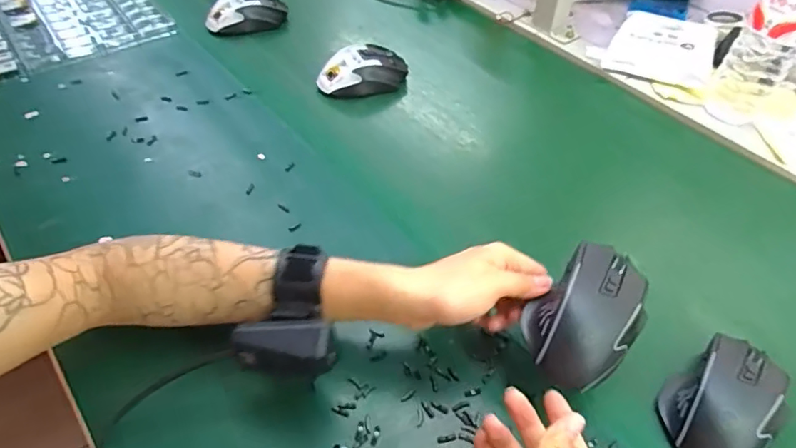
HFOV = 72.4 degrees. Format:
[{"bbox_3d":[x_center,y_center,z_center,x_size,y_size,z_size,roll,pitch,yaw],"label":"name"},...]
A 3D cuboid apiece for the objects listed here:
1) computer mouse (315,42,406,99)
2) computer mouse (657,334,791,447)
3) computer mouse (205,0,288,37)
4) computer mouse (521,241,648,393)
[{"bbox_3d":[-0.044,-0.195,0.690,0.112,0.035,0.060,-5,48,-7],"label":"computer mouse"},{"bbox_3d":[0.247,0.132,0.405,0.106,0.034,0.071,-29,55,-26],"label":"computer mouse"},{"bbox_3d":[-0.219,-0.309,0.787,0.115,0.038,0.064,-3,48,-6],"label":"computer mouse"},{"bbox_3d":[0.138,0.068,0.391,0.074,0.041,0.100,36,84,6],"label":"computer mouse"}]

